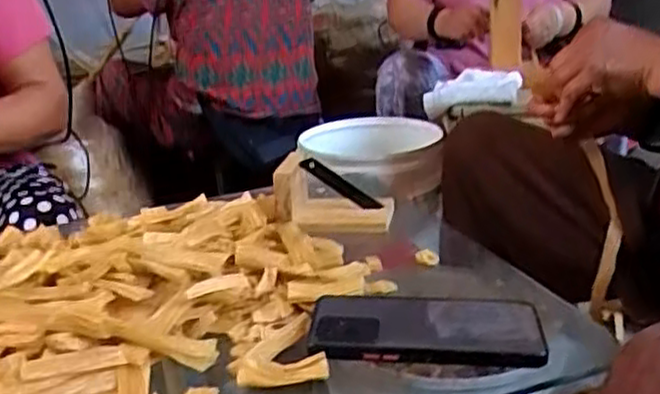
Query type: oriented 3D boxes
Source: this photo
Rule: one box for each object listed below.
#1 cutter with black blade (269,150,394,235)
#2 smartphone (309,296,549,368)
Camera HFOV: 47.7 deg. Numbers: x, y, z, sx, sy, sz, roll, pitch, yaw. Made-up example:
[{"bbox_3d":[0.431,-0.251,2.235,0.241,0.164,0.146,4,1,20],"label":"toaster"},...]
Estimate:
[{"bbox_3d":[0.003,-0.007,0.771,0.118,0.065,0.080,-3,20,2],"label":"cutter with black blade"},{"bbox_3d":[0.070,0.097,0.551,0.165,0.017,0.086,-1,21,8],"label":"smartphone"}]

